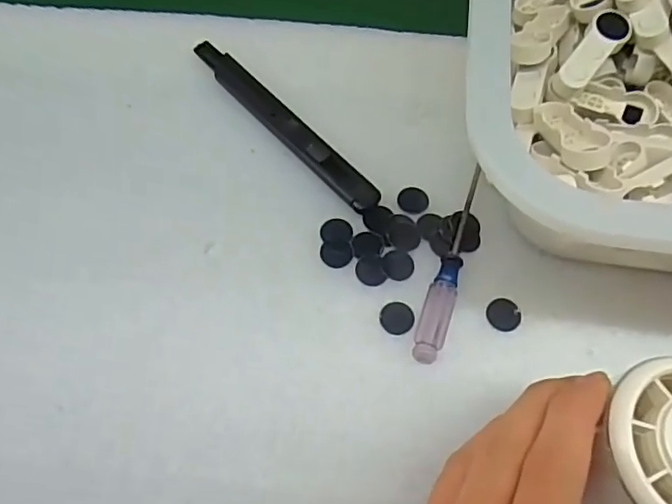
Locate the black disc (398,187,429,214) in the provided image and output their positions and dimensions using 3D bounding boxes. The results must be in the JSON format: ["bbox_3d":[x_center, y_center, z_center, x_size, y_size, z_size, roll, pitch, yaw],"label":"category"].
[{"bbox_3d":[0.038,-0.026,0.289,0.015,0.004,0.016,0,65,0],"label":"black disc"}]

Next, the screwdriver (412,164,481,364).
[{"bbox_3d":[0.053,0.003,0.271,0.013,0.009,0.103,16,66,8],"label":"screwdriver"}]

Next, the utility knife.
[{"bbox_3d":[-0.029,-0.067,0.304,0.014,0.010,0.137,-39,71,-16],"label":"utility knife"}]

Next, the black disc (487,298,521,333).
[{"bbox_3d":[0.075,0.027,0.263,0.015,0.004,0.015,0,65,0],"label":"black disc"}]

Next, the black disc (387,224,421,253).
[{"bbox_3d":[0.033,-0.008,0.279,0.015,0.004,0.015,0,65,0],"label":"black disc"}]

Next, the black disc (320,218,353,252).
[{"bbox_3d":[0.000,-0.009,0.281,0.015,0.004,0.016,0,63,0],"label":"black disc"}]

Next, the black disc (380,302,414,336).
[{"bbox_3d":[0.027,0.029,0.262,0.014,0.004,0.015,0,65,0],"label":"black disc"}]

